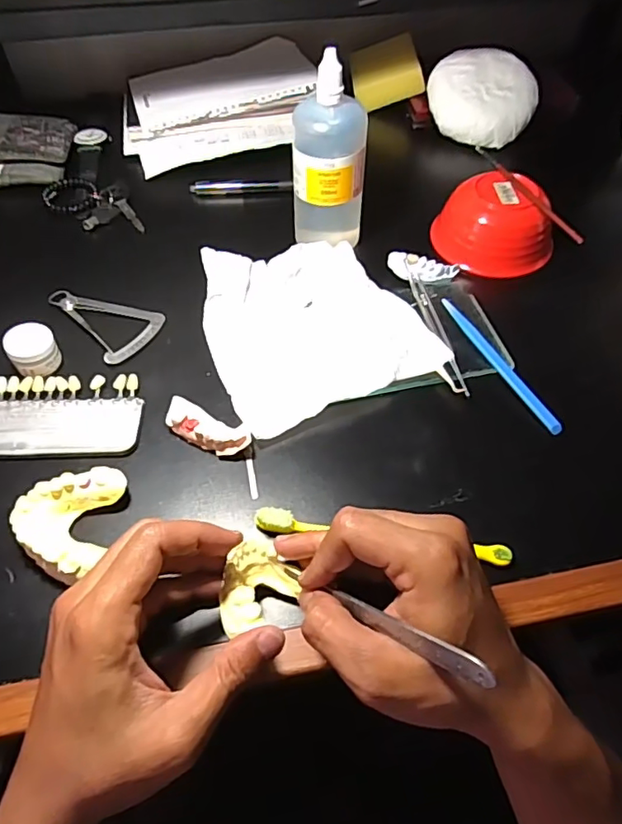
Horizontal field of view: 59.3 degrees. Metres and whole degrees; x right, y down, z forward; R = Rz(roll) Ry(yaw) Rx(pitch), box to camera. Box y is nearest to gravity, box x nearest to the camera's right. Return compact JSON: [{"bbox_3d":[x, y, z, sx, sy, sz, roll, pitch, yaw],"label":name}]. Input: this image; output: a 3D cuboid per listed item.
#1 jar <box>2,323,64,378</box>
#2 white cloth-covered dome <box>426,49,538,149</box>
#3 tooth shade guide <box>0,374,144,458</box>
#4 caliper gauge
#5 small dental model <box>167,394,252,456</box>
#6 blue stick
[{"bbox_3d":[-0.205,-0.046,0.404,0.032,0.027,0.032,1,54,-1],"label":"jar"},{"bbox_3d":[0.187,-0.346,0.601,0.118,0.053,0.098,15,55,9],"label":"white cloth-covered dome"},{"bbox_3d":[-0.193,0.003,0.385,0.147,0.007,0.068,0,54,-1],"label":"tooth shade guide"},{"bbox_3d":[-0.167,-0.081,0.447,0.102,0.004,0.059,37,61,23],"label":"caliper gauge"},{"bbox_3d":[-0.071,0.011,0.375,0.064,0.016,0.026,20,56,13],"label":"small dental model"},{"bbox_3d":[0.141,-0.038,0.411,0.011,0.005,0.136,-21,57,-16],"label":"blue stick"}]

